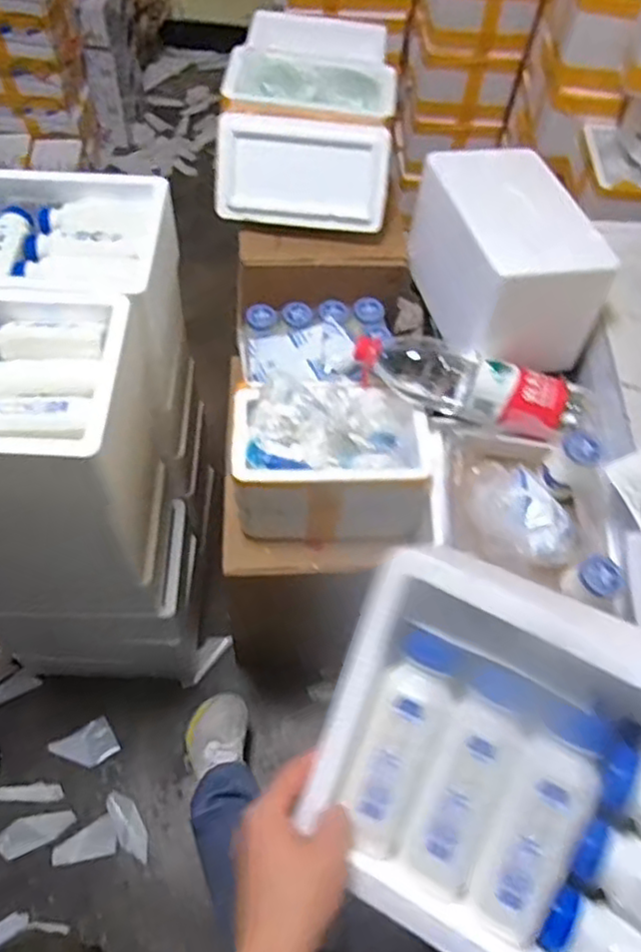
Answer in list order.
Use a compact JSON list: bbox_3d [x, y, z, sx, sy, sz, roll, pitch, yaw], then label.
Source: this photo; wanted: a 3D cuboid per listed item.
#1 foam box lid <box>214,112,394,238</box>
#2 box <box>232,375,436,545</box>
[{"bbox_3d":[-0.028,-0.458,1.049,0.254,0.156,0.032,5,17,1],"label":"foam box lid"},{"bbox_3d":[0.016,-0.022,0.956,0.260,0.202,0.159,1,59,-4],"label":"box"}]

